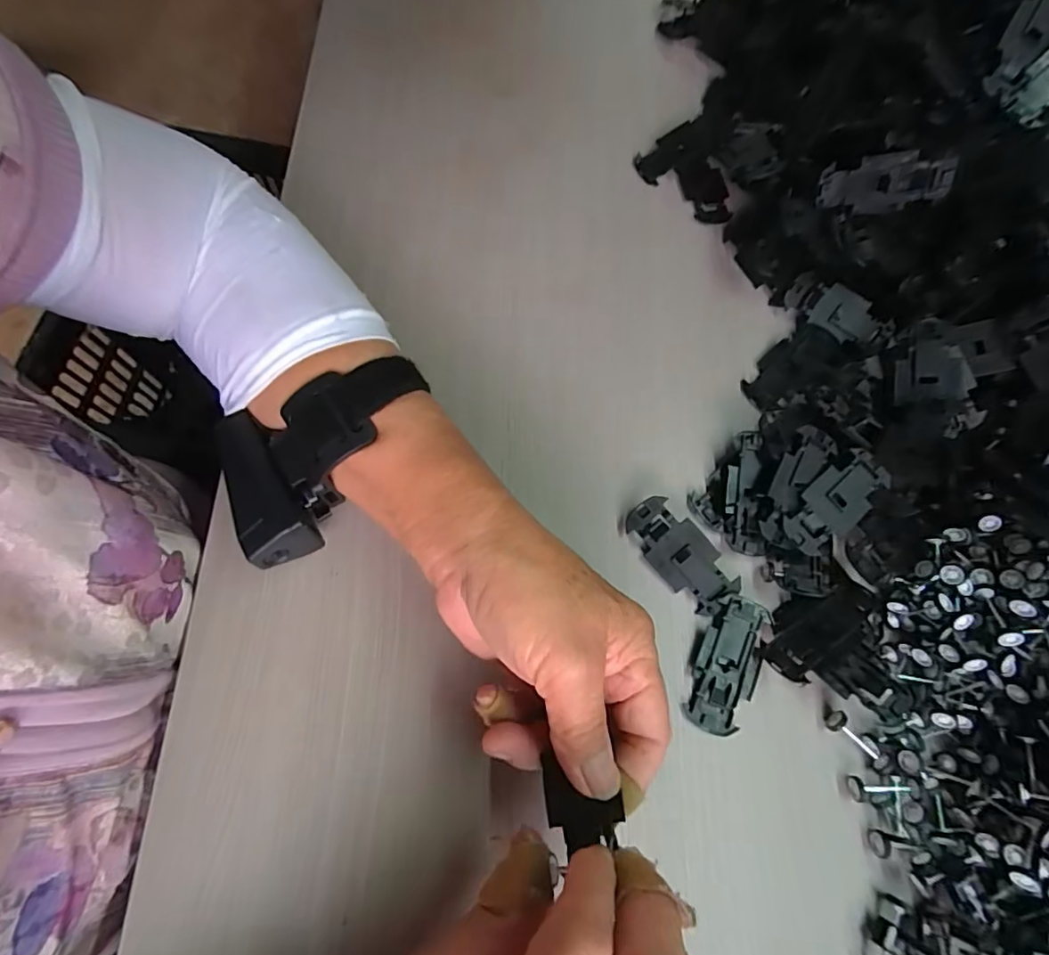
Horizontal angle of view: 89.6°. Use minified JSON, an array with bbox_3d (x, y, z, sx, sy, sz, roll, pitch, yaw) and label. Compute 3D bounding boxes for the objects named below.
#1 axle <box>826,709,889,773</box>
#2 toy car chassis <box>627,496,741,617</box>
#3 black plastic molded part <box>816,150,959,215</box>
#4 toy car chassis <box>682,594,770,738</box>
[{"bbox_3d":[0.158,0.125,0.249,0.010,0.007,0.031,-42,79,-16],"label":"axle"},{"bbox_3d":[0.079,0.039,0.270,0.029,0.004,0.063,-43,82,6],"label":"toy car chassis"},{"bbox_3d":[0.198,-0.162,0.291,0.062,0.029,0.004,5,46,20],"label":"black plastic molded part"},{"bbox_3d":[0.099,0.091,0.257,0.029,0.007,0.064,23,70,4],"label":"toy car chassis"}]

